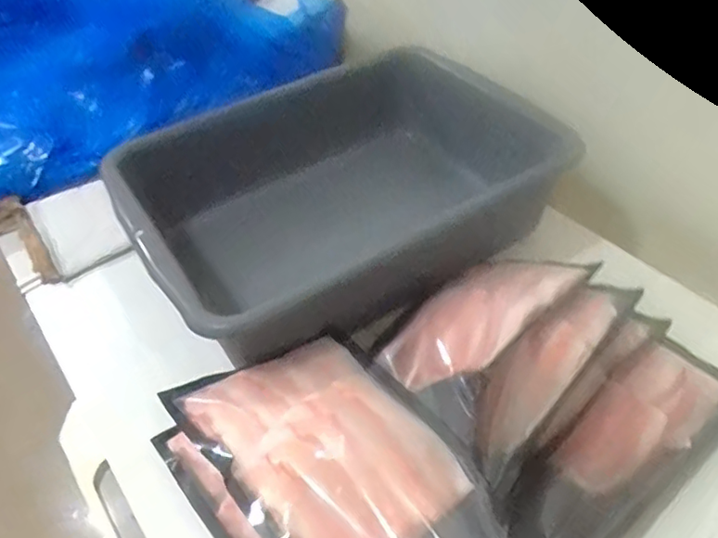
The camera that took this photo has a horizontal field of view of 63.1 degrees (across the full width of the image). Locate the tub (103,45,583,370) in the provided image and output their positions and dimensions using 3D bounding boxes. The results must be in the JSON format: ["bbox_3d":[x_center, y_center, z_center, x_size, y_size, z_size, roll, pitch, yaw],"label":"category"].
[{"bbox_3d":[-0.008,-0.105,0.810,0.566,0.180,0.368,-25,49,-20],"label":"tub"}]

